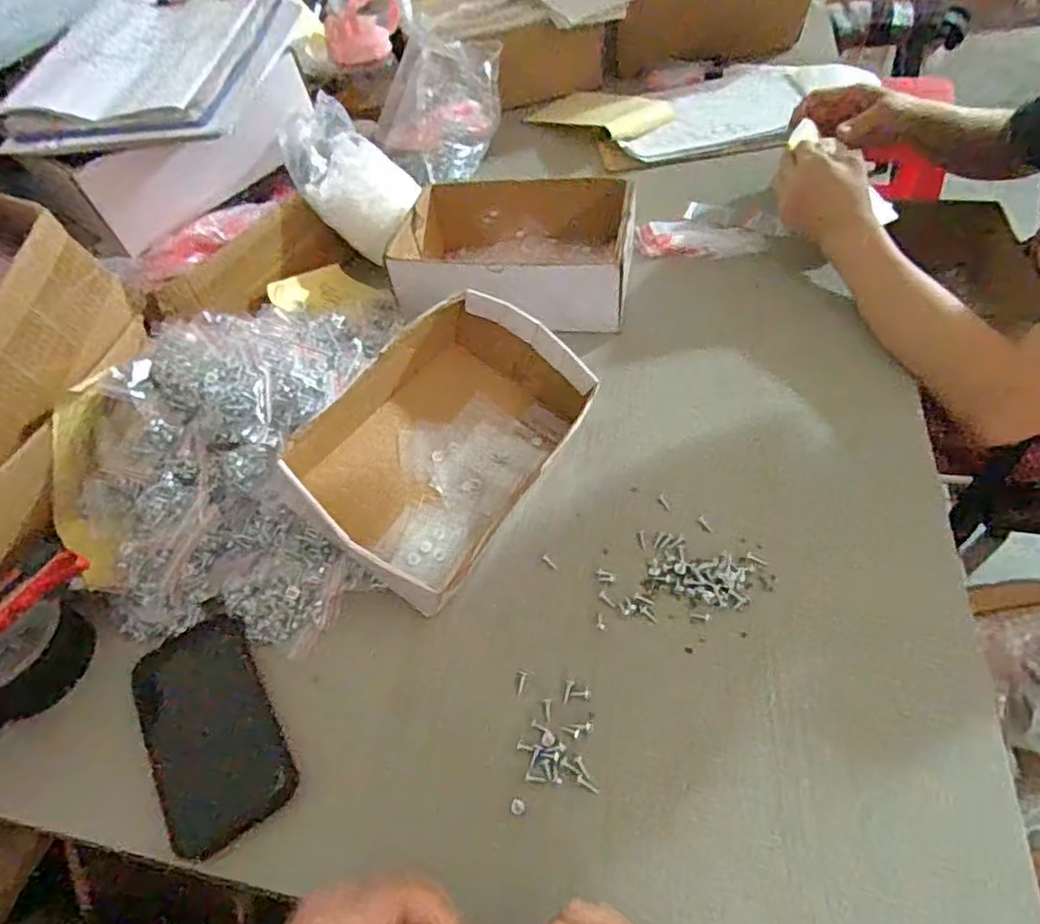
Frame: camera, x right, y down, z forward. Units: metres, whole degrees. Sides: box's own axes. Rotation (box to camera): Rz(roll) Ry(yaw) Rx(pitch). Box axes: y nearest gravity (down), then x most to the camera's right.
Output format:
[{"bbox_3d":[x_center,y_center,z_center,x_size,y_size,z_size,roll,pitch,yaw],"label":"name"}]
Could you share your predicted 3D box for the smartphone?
[{"bbox_3d":[-0.220,0.182,0.445,0.082,0.009,0.163,-30,52,-16],"label":"smartphone"}]

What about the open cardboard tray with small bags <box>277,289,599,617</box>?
[{"bbox_3d":[-0.053,-0.027,0.535,0.174,0.083,0.250,37,59,8],"label":"open cardboard tray with small bags"}]

